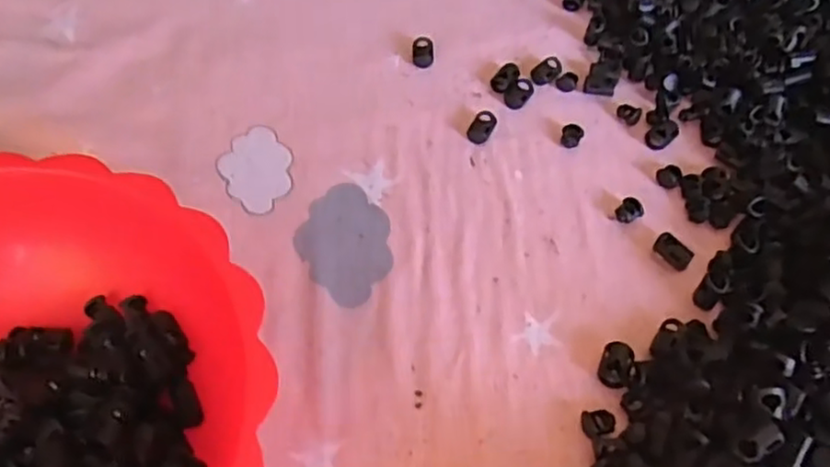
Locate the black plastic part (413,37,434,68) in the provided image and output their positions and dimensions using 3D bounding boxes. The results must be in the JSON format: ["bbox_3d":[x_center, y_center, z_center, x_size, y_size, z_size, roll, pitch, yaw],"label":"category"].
[{"bbox_3d":[0.006,-0.122,0.468,0.014,0.011,0.022,-1,53,-1],"label":"black plastic part"}]

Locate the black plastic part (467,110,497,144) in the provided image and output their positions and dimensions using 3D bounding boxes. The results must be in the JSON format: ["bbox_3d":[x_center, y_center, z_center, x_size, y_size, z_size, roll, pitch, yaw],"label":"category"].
[{"bbox_3d":[0.041,-0.066,0.426,0.013,0.008,0.025,21,56,15],"label":"black plastic part"}]

